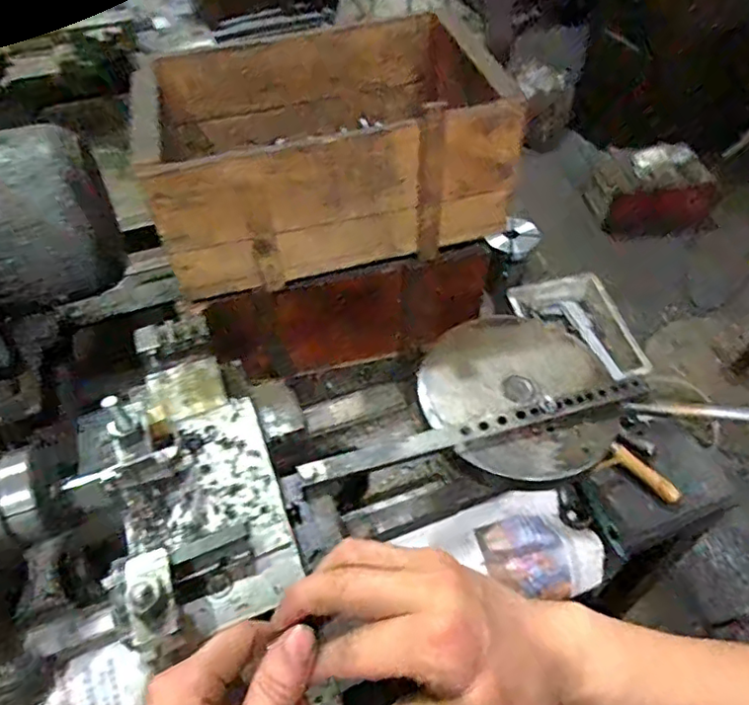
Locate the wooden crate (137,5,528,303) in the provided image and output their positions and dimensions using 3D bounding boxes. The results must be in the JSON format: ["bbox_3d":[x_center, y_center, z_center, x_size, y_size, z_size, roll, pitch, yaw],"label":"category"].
[{"bbox_3d":[-0.056,-0.229,0.645,0.335,0.151,0.252,-12,50,-9],"label":"wooden crate"}]

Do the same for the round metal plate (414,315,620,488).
[{"bbox_3d":[0.140,0.035,0.572,0.183,0.013,0.178,-1,49,1],"label":"round metal plate"}]

